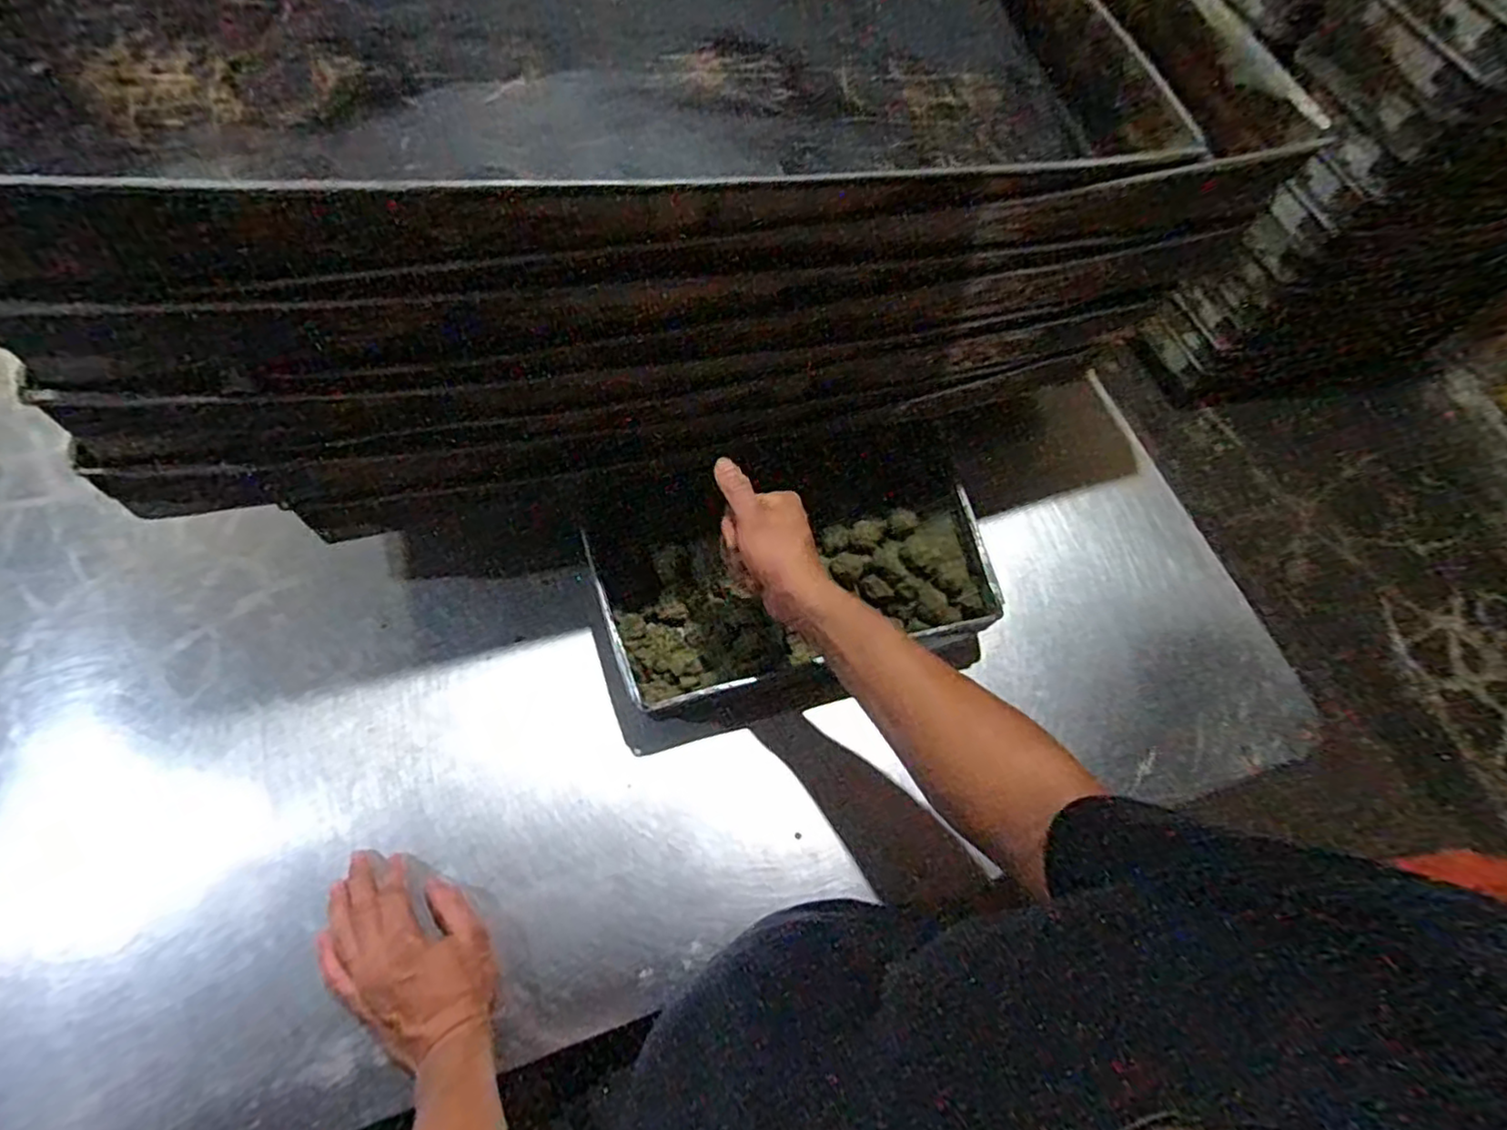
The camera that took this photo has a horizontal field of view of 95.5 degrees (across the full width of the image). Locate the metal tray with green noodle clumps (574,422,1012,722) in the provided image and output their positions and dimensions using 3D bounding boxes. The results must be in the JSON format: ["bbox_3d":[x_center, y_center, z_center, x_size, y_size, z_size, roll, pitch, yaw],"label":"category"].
[{"bbox_3d":[0.040,0.002,0.666,0.366,0.075,0.219,-14,68,-9],"label":"metal tray with green noodle clumps"}]

